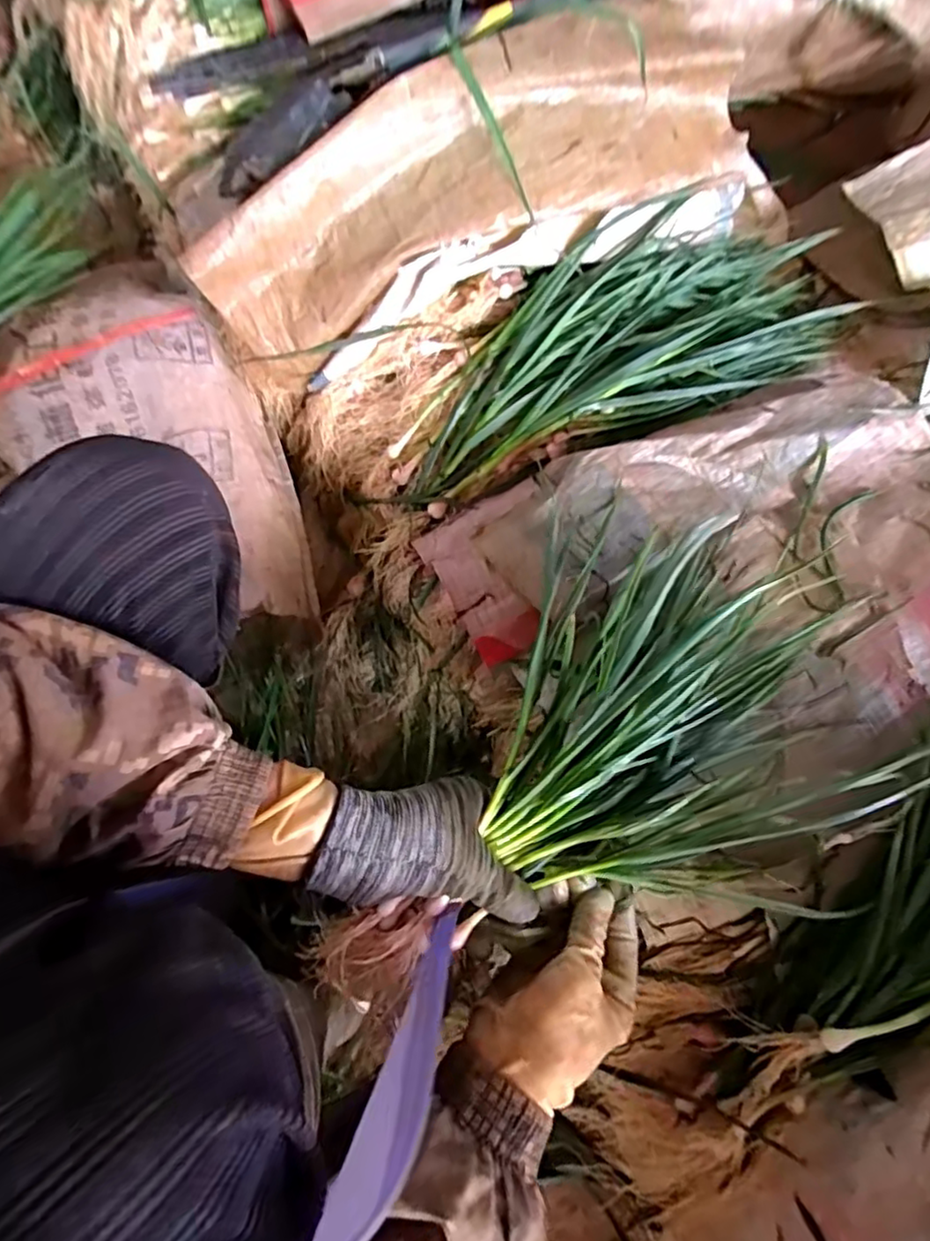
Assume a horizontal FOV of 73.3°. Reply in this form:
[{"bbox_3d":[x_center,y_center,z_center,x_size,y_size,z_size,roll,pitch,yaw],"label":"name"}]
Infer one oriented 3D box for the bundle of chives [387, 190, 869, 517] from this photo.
[{"bbox_3d":[0.171,-0.292,0.666,0.545,0.090,0.189,-24,75,-8],"label":"bundle of chives"}]

